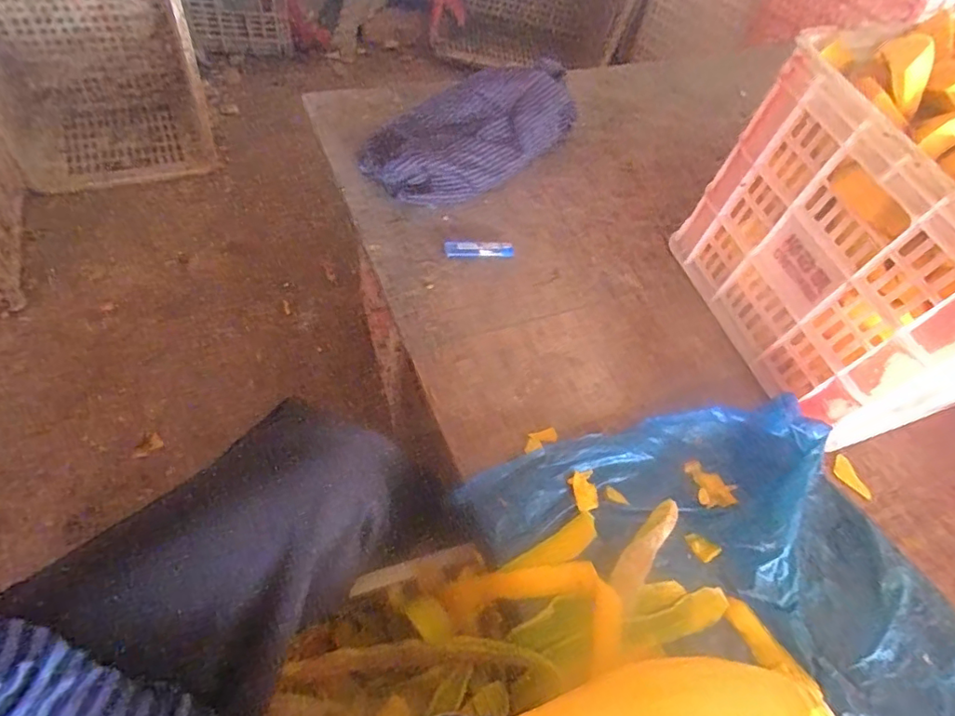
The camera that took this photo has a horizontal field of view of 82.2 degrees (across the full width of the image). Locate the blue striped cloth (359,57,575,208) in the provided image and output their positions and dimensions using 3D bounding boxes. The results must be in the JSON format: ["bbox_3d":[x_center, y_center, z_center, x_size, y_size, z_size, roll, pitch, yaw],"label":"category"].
[{"bbox_3d":[-0.014,-0.323,0.763,0.301,0.083,0.161,-34,68,-27],"label":"blue striped cloth"}]

